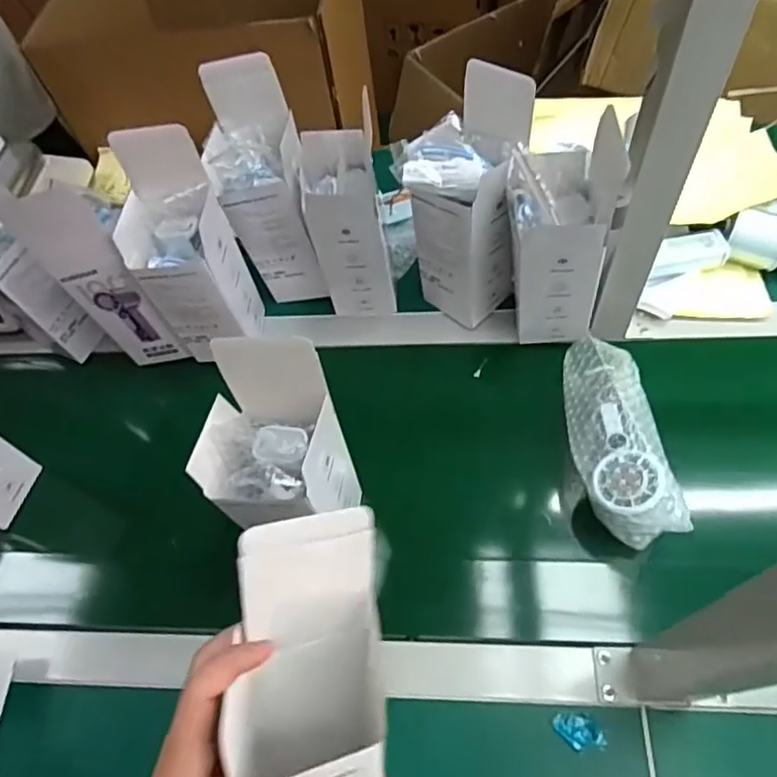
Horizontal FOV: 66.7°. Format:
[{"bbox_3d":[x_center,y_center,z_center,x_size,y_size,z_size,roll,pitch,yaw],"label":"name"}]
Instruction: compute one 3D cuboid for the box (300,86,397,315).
[{"bbox_3d":[-0.039,-0.159,0.605,0.076,0.195,0.083,-7,59,1],"label":"box"}]

